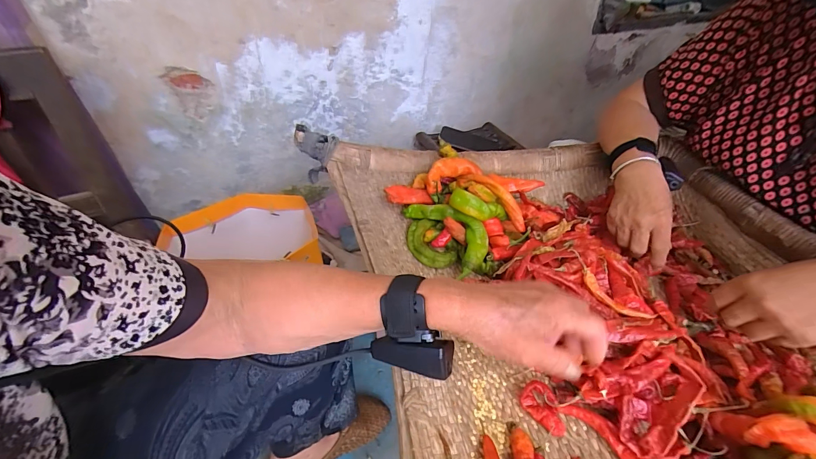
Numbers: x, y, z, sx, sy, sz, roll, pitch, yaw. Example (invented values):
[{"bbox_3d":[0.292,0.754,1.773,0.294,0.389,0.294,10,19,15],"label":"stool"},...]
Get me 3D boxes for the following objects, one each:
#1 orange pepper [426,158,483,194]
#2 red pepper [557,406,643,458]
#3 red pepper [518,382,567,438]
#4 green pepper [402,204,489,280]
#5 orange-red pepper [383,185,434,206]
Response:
[{"bbox_3d":[0.065,-0.081,0.506,0.081,0.043,0.023,-8,41,-13],"label":"orange pepper"},{"bbox_3d":[0.189,0.197,0.329,0.086,0.016,0.021,34,49,31],"label":"red pepper"},{"bbox_3d":[0.136,0.174,0.341,0.029,0.020,0.048,-27,49,-31],"label":"red pepper"},{"bbox_3d":[0.059,0.000,0.482,0.069,0.033,0.127,-19,45,-25],"label":"green pepper"},{"bbox_3d":[0.001,-0.049,0.506,0.071,0.018,0.026,4,38,-23],"label":"orange-red pepper"}]

